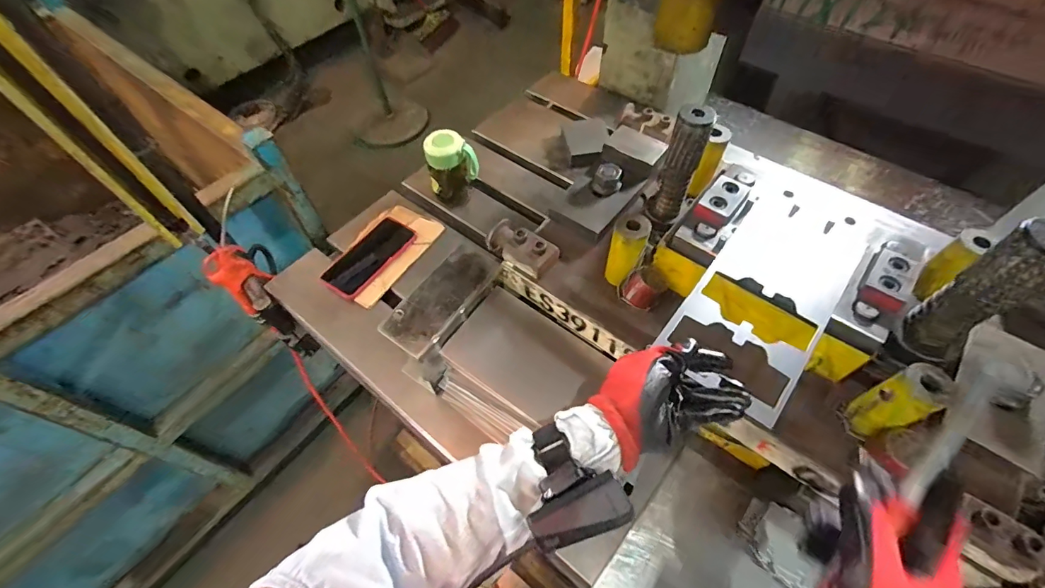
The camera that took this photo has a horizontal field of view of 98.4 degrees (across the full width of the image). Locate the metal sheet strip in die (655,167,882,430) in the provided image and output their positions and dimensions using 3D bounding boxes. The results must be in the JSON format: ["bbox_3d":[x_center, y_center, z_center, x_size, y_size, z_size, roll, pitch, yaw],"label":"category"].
[{"bbox_3d":[0.269,-0.024,0.474,0.120,0.010,0.315,32,63,21],"label":"metal sheet strip in die"}]

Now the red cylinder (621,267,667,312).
[{"bbox_3d":[0.146,-0.009,0.540,0.049,0.043,0.048,24,60,17],"label":"red cylinder"}]

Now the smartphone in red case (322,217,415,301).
[{"bbox_3d":[-0.262,-0.066,0.764,0.086,0.013,0.162,30,62,20],"label":"smartphone in red case"}]

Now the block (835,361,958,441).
[{"bbox_3d":[0.347,0.104,0.424,0.044,0.094,0.037,-28,59,-16],"label":"block"}]

